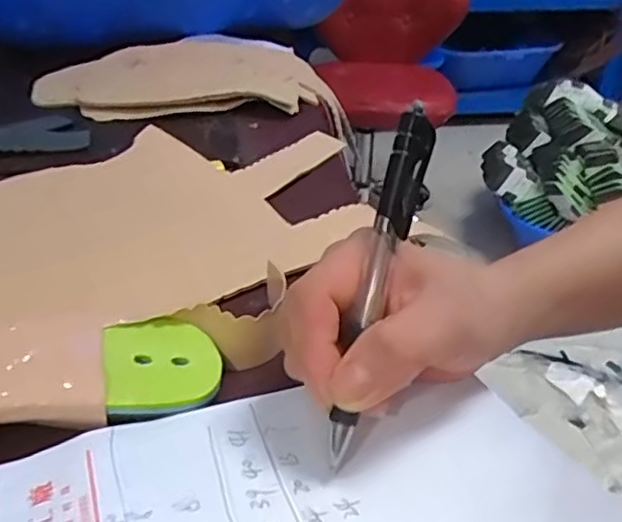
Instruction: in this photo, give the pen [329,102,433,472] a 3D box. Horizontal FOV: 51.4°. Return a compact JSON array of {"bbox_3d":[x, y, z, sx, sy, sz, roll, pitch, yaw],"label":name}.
[{"bbox_3d":[0.026,0.009,0.247,0.016,0.137,0.009,14,-2,19],"label":"pen"}]

